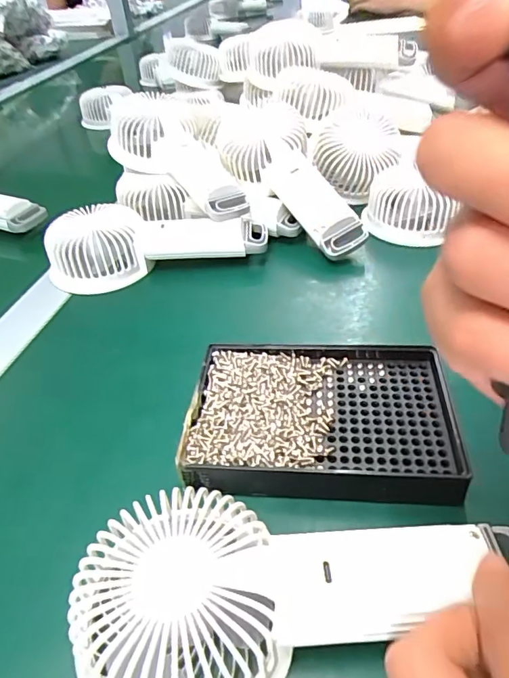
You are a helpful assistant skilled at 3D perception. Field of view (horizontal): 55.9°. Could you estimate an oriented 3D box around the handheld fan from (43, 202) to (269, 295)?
[{"bbox_3d":[-0.082,-0.087,0.405,0.177,0.041,0.077,-10,42,-5],"label":"handheld fan"}]

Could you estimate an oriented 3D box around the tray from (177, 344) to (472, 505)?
[{"bbox_3d":[0.036,0.044,0.264,0.138,0.024,0.094,0,43,6],"label":"tray"}]

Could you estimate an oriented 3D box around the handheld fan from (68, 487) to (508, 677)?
[{"bbox_3d":[0.020,0.097,0.194,0.176,0.038,0.083,-5,42,-7],"label":"handheld fan"}]

